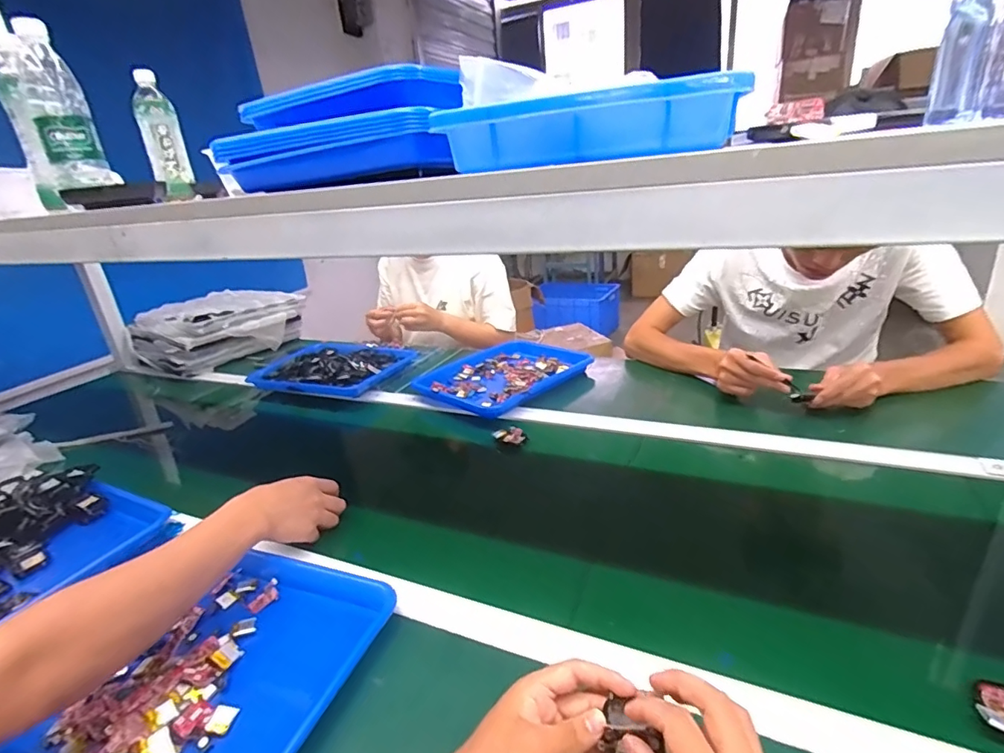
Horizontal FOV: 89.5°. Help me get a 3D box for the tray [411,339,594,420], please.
[{"bbox_3d":[0.009,0.001,1.070,0.269,0.047,0.332,13,29,38],"label":"tray"}]

